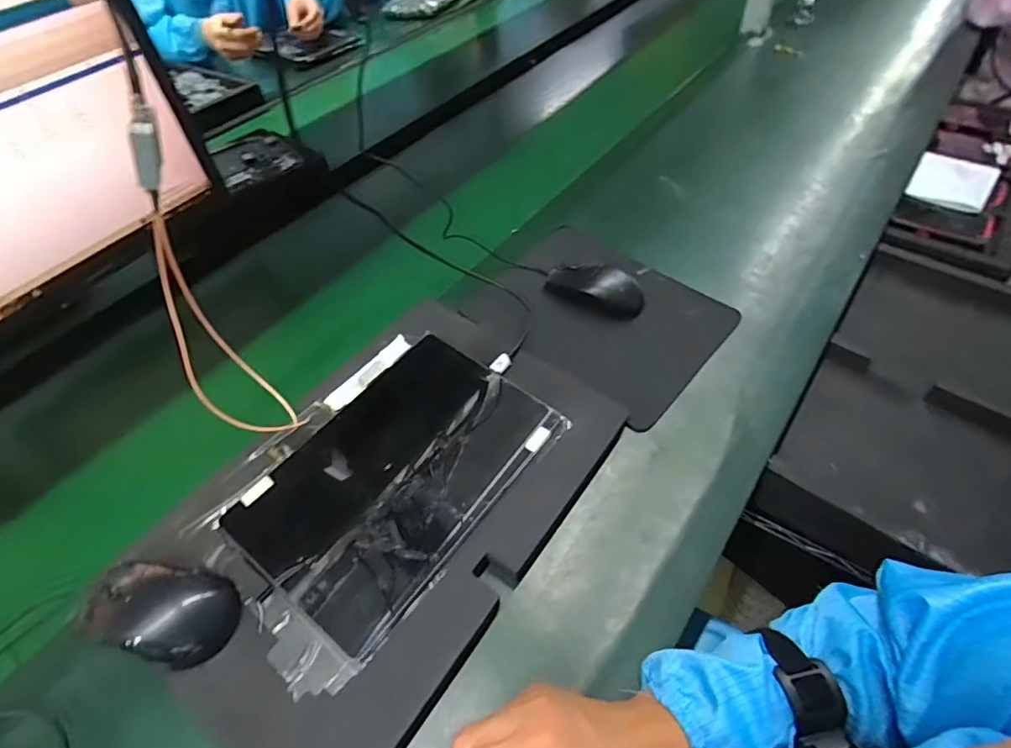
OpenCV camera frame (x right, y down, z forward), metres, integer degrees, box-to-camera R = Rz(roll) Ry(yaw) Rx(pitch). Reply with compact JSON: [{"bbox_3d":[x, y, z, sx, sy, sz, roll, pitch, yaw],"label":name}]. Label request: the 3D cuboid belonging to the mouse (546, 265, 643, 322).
[{"bbox_3d":[0.102,-0.099,0.605,0.112,0.038,0.052,29,60,22],"label":"mouse"}]

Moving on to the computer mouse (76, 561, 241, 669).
[{"bbox_3d":[-0.253,0.169,0.380,0.106,0.030,0.061,12,55,12],"label":"computer mouse"}]

